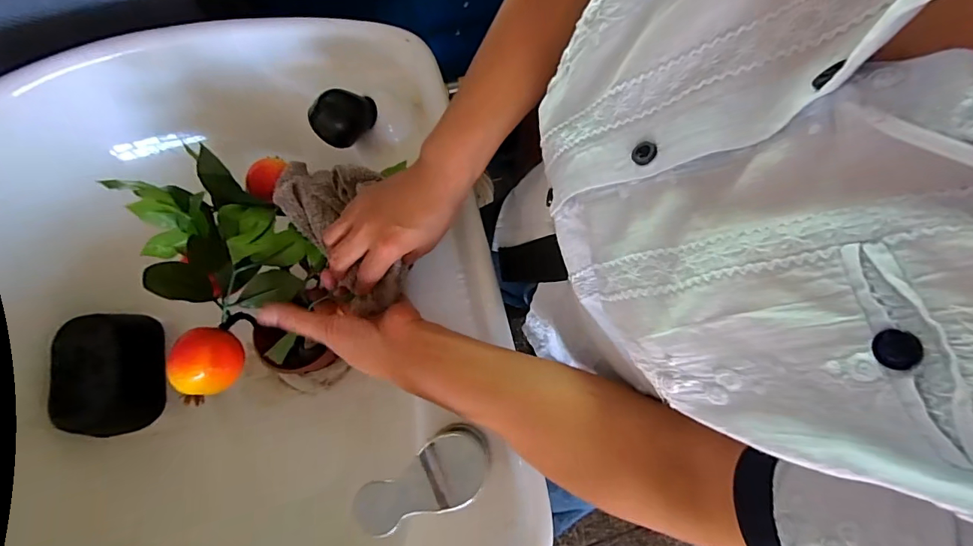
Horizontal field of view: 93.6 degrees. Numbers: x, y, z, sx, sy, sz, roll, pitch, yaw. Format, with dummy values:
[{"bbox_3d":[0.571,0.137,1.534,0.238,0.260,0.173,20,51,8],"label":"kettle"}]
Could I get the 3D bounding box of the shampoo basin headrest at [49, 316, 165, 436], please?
[{"bbox_3d":[-0.395,0.105,0.483,0.063,0.070,0.123,-12,76,-5],"label":"shampoo basin headrest"}]

